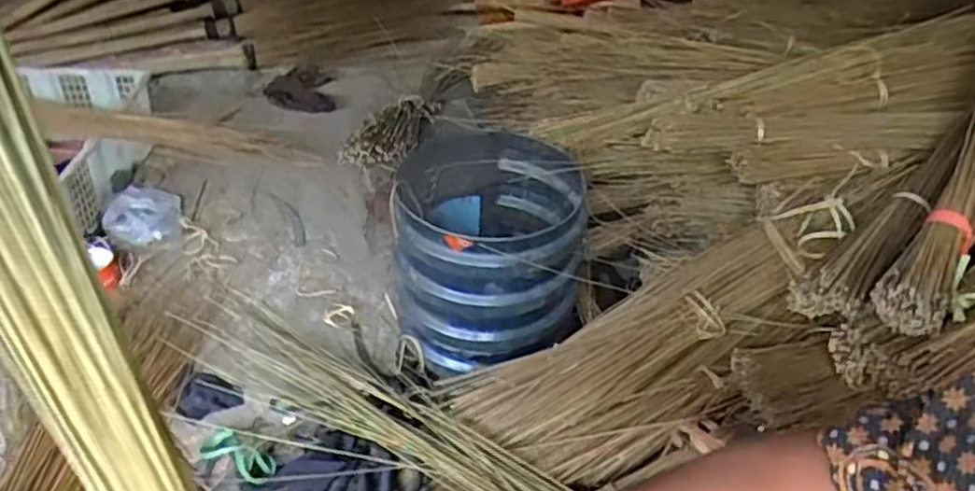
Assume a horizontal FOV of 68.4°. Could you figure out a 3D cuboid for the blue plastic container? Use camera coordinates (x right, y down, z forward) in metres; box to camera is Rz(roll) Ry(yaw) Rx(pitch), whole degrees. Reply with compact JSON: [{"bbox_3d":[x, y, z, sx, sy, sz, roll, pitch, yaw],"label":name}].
[{"bbox_3d":[0.002,0.008,1.032,0.254,0.250,0.269,2,35,-2],"label":"blue plastic container"}]

